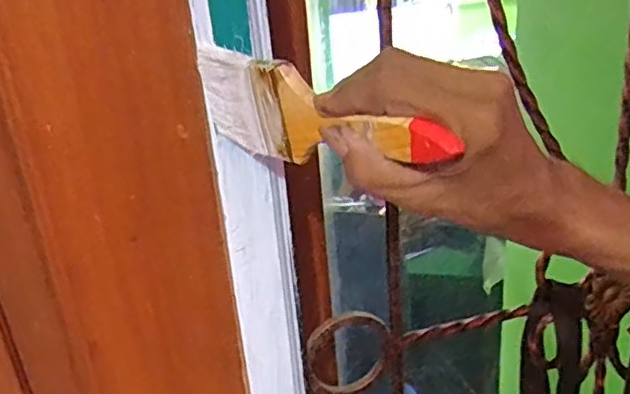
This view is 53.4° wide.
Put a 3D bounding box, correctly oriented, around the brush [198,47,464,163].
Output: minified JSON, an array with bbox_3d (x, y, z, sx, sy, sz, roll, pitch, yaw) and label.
[{"bbox_3d":[-0.003,-0.042,0.335,0.009,0.060,0.178,-24,30,-38],"label":"brush"}]

